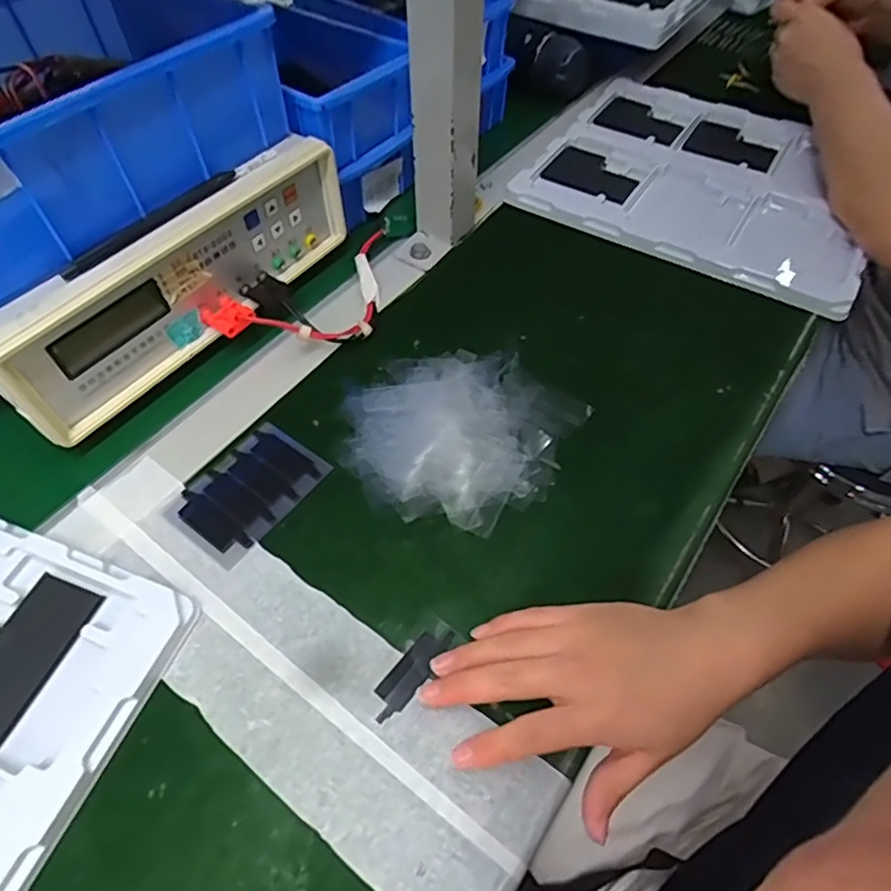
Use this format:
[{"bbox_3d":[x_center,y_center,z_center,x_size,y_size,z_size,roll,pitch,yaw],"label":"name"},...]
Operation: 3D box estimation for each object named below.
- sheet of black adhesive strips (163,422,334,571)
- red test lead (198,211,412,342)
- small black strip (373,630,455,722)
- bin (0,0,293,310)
[{"bbox_3d":[-0.132,0.029,0.404,0.065,0.004,0.094,32,60,20],"label":"sheet of black adhesive strips"},{"bbox_3d":[-0.106,-0.147,0.505,0.117,0.033,0.183,10,55,7],"label":"red test lead"},{"bbox_3d":[-0.019,0.125,0.334,0.019,0.006,0.059,32,64,20],"label":"small black strip"},{"bbox_3d":[-0.274,-0.211,0.406,0.187,0.100,0.271,31,60,20],"label":"bin"}]

